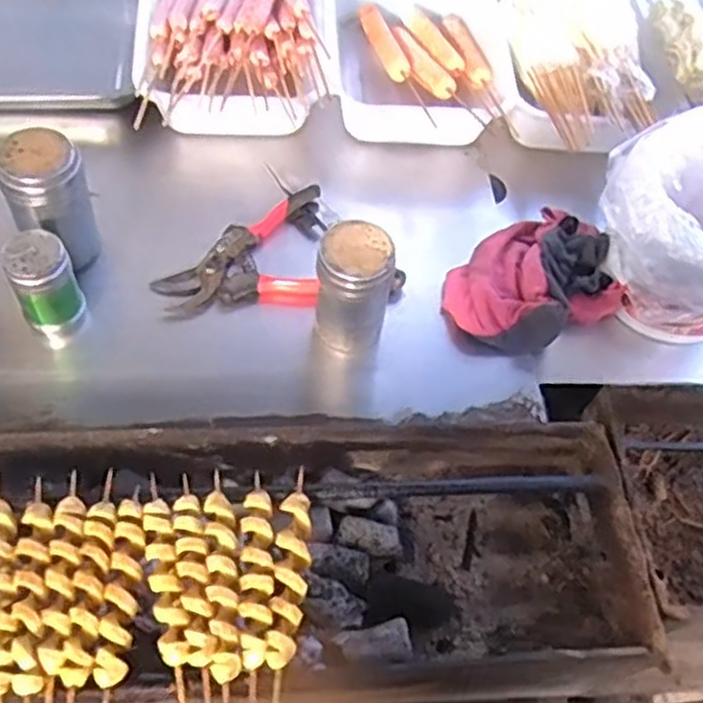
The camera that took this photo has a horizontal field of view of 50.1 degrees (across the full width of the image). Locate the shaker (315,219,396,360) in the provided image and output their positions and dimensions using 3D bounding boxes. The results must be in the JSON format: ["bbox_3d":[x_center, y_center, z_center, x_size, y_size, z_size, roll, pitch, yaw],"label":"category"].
[{"bbox_3d":[0.001,-0.050,0.680,0.062,0.139,0.060,2,59,-3],"label":"shaker"}]

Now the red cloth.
[{"bbox_3d":[0.181,-0.075,0.749,0.198,0.044,0.133,-26,65,-18],"label":"red cloth"}]

